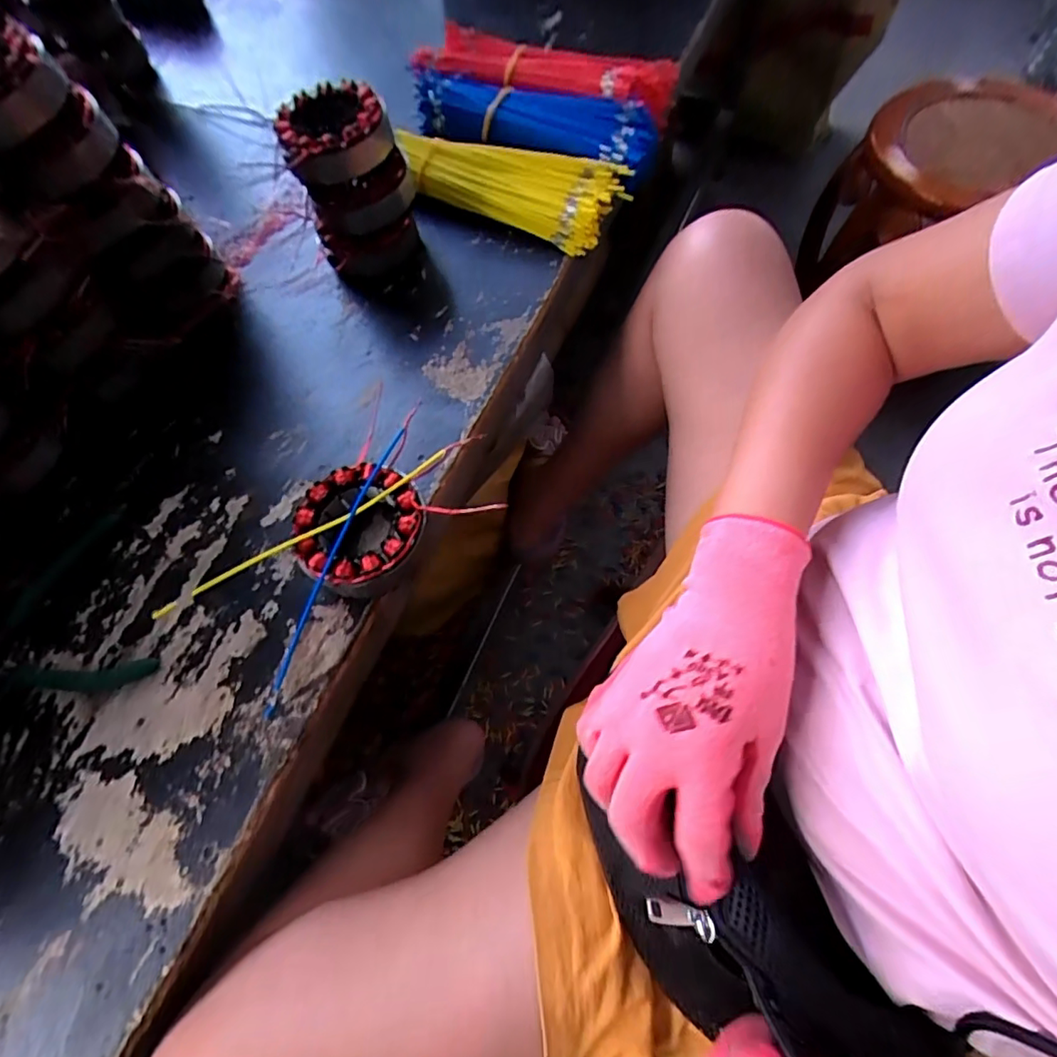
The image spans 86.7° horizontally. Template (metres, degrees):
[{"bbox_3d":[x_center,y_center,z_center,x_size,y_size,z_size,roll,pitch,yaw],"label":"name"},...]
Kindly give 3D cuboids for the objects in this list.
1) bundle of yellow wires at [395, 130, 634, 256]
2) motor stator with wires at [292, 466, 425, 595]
[{"bbox_3d":[-0.015,-0.326,0.525,0.202,0.032,0.086,24,69,11],"label":"bundle of yellow wires"},{"bbox_3d":[-0.110,0.005,0.381,0.083,0.048,0.086,-1,65,2],"label":"motor stator with wires"}]

